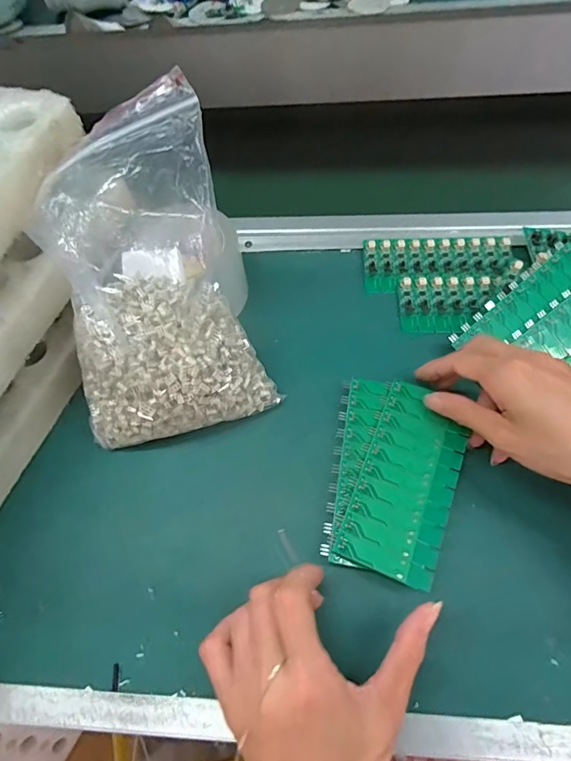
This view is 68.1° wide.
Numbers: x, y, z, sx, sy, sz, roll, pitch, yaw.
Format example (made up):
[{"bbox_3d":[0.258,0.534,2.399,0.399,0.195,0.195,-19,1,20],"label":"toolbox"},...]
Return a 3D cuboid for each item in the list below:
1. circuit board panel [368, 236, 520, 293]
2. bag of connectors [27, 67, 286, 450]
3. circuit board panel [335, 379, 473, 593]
[{"bbox_3d":[0.145,-0.110,0.397,0.135,0.011,0.055,-1,62,4],"label":"circuit board panel"},{"bbox_3d":[-0.097,-0.059,0.297,0.137,0.174,0.156,-17,63,-5],"label":"bag of connectors"},{"bbox_3d":[0.086,0.065,0.296,0.062,0.004,0.136,17,62,12],"label":"circuit board panel"}]

